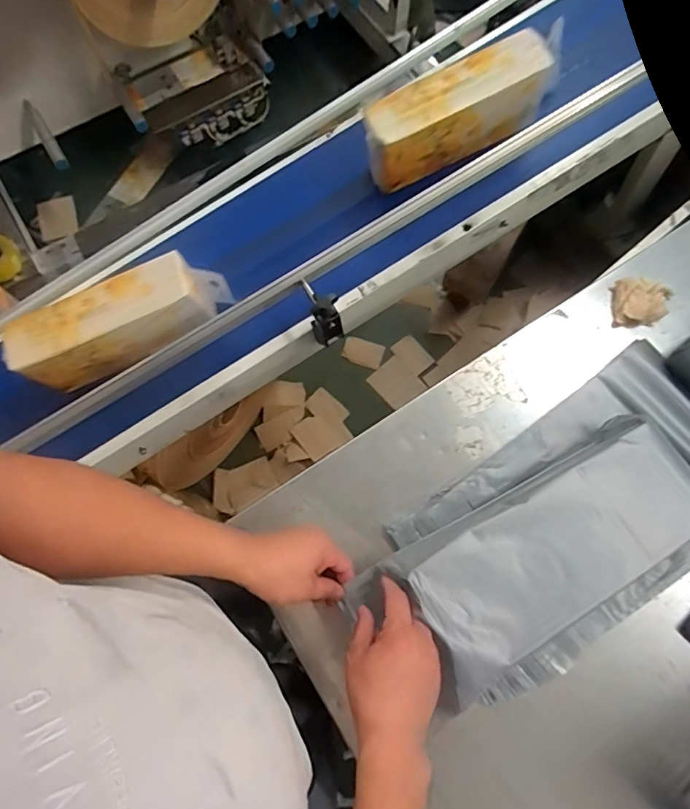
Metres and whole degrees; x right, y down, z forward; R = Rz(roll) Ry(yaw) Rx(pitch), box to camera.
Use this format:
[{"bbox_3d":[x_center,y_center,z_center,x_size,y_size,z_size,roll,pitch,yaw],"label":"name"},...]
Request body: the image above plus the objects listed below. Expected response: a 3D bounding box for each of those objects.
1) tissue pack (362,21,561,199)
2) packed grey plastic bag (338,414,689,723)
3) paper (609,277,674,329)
[{"bbox_3d":[0.220,-0.527,0.885,0.395,0.144,0.103,-24,75,-6],"label":"tissue pack"},{"bbox_3d":[0.209,0.165,0.551,0.401,0.063,0.159,-31,73,-11],"label":"packed grey plastic bag"},{"bbox_3d":[0.432,-0.147,0.716,0.082,0.024,0.067,3,73,2],"label":"paper"}]

